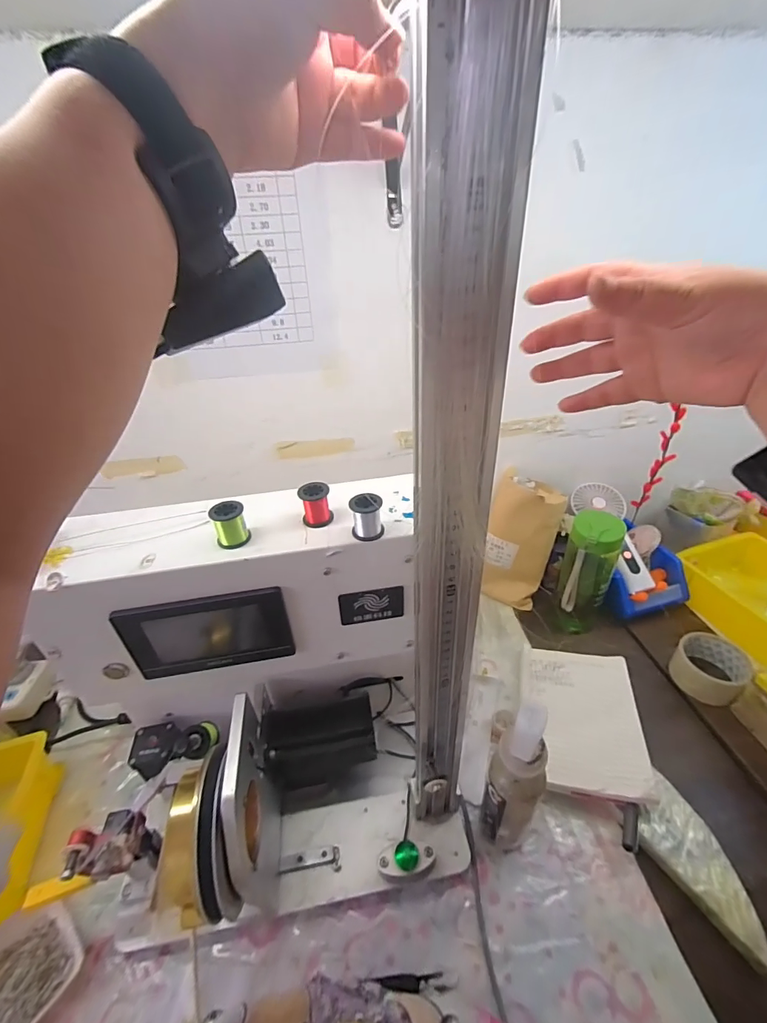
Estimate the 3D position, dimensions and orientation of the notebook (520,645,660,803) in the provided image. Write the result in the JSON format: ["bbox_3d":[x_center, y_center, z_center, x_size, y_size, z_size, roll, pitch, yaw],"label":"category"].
[{"bbox_3d":[0.252,0.258,0.547,0.144,0.012,0.202,2,32,20],"label":"notebook"}]

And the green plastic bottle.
[{"bbox_3d":[0.298,0.090,0.624,0.067,0.177,0.064,14,38,23],"label":"green plastic bottle"}]

